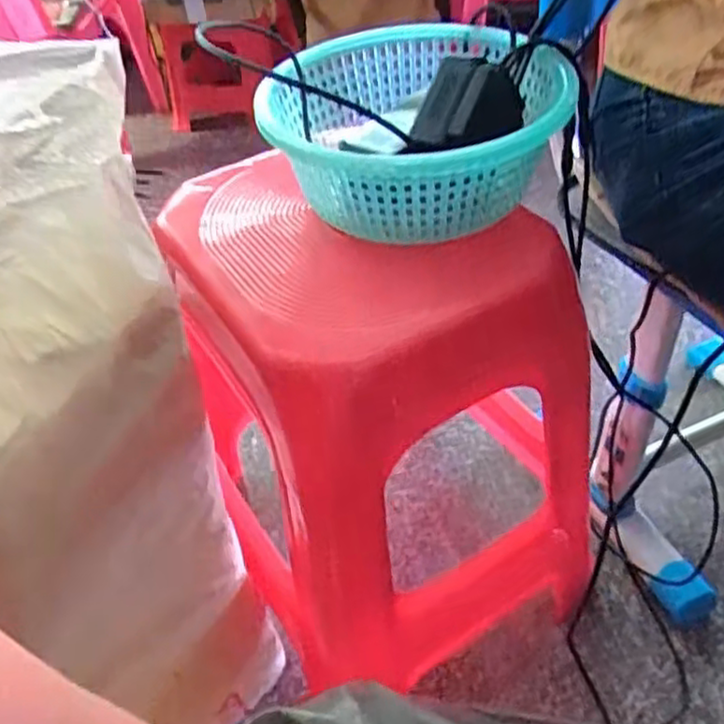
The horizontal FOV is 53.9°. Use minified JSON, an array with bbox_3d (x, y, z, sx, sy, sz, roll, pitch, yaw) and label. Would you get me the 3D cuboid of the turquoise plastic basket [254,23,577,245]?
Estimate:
[{"bbox_3d":[0.042,-0.184,0.559,0.221,0.086,0.225,-4,44,4],"label":"turquoise plastic basket"}]

